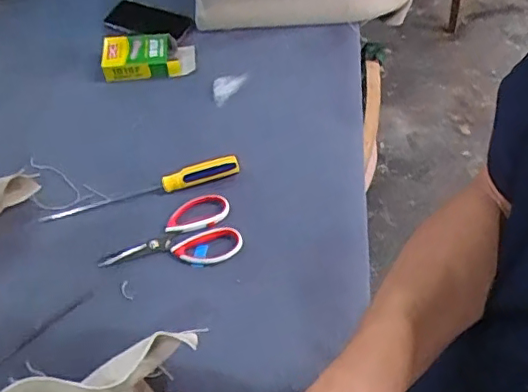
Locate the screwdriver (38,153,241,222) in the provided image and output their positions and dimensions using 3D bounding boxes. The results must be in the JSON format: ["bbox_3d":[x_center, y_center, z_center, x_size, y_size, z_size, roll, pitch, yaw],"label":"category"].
[{"bbox_3d":[-0.177,-0.011,0.808,0.288,0.029,0.028,-15,55,-9],"label":"screwdriver"}]

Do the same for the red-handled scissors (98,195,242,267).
[{"bbox_3d":[-0.131,0.061,0.776,0.184,0.015,0.104,-16,55,-10],"label":"red-handled scissors"}]

